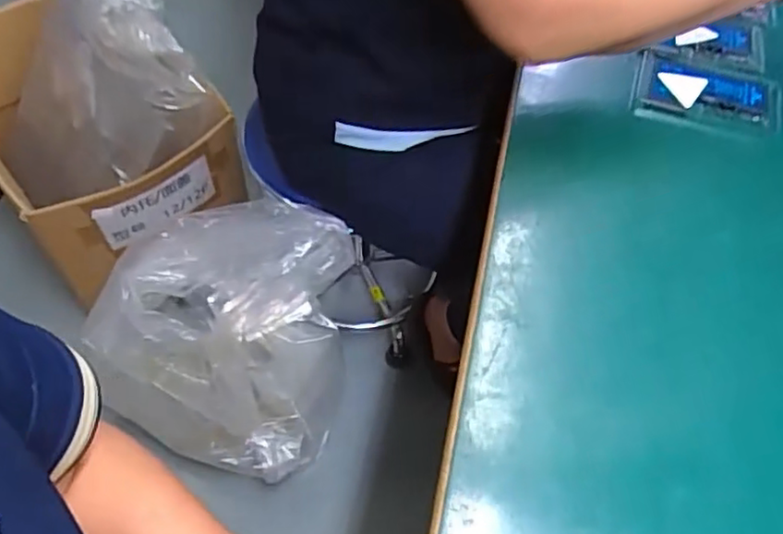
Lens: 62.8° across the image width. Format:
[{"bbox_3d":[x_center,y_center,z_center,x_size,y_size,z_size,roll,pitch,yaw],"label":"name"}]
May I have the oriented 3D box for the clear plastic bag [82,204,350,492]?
[{"bbox_3d":[-0.242,0.107,0.949,0.341,0.398,0.233,9,58,3],"label":"clear plastic bag"}]

